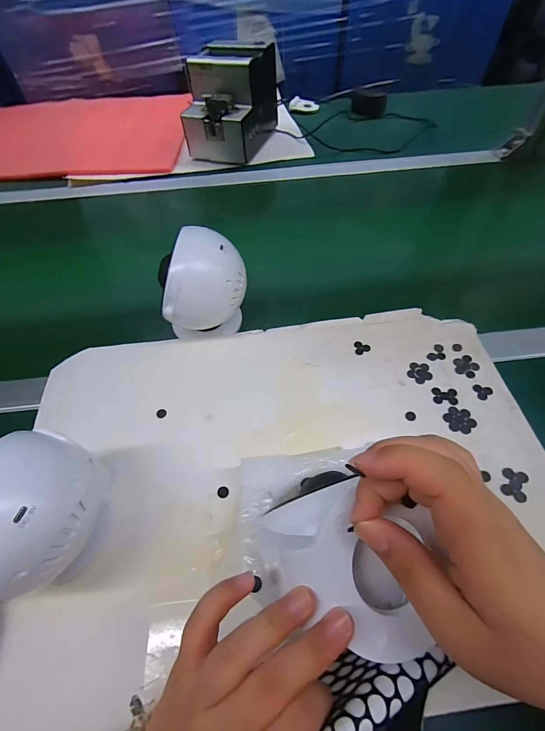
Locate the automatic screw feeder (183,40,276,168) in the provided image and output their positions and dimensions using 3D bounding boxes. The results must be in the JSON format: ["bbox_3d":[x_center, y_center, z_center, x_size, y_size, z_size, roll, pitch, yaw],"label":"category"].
[{"bbox_3d":[-0.080,-0.507,0.675,0.127,0.145,0.180,14,57,12],"label":"automatic screw feeder"}]

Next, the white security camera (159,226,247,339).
[{"bbox_3d":[-0.072,-0.082,0.380,0.088,0.112,0.082,-7,55,-2],"label":"white security camera"}]

